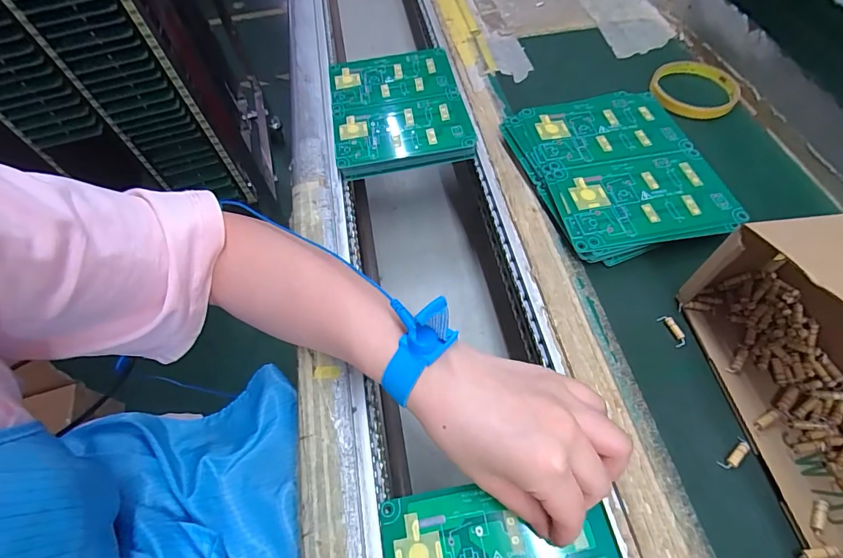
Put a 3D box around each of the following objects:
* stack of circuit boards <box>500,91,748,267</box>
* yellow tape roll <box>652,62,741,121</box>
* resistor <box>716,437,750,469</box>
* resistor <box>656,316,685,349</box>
[{"bbox_3d":[0.173,-0.097,0.380,0.148,0.024,0.172,-14,59,-5],"label":"stack of circuit boards"},{"bbox_3d":[0.286,-0.200,0.450,0.085,0.016,0.085,9,60,9],"label":"yellow tape roll"},{"bbox_3d":[0.195,0.108,0.263,0.023,0.004,0.009,-38,64,-18],"label":"resistor"},{"bbox_3d":[0.182,0.037,0.309,0.009,0.004,0.025,-18,59,-7],"label":"resistor"}]

